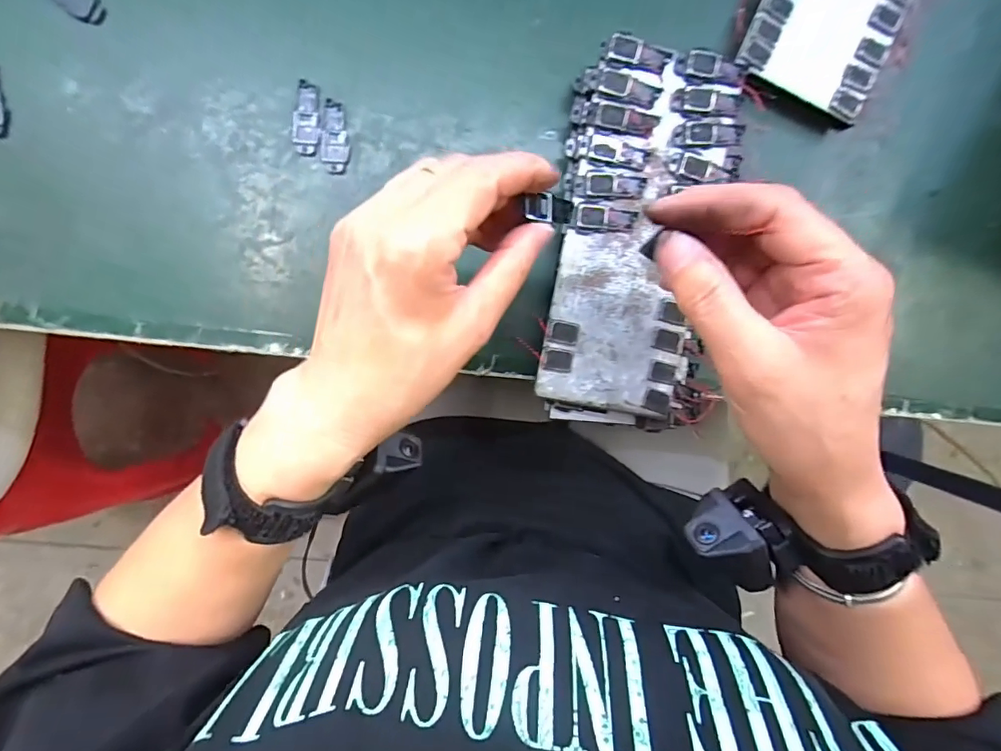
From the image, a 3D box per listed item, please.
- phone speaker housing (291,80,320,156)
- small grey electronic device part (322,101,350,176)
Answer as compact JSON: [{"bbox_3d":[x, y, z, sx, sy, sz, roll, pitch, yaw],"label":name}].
[{"bbox_3d":[-0.113,-0.149,0.293,0.014,0.004,0.041,0,95,-4],"label":"phone speaker housing"},{"bbox_3d":[-0.096,-0.140,0.295,0.015,0.004,0.041,4,95,-4],"label":"small grey electronic device part"}]

